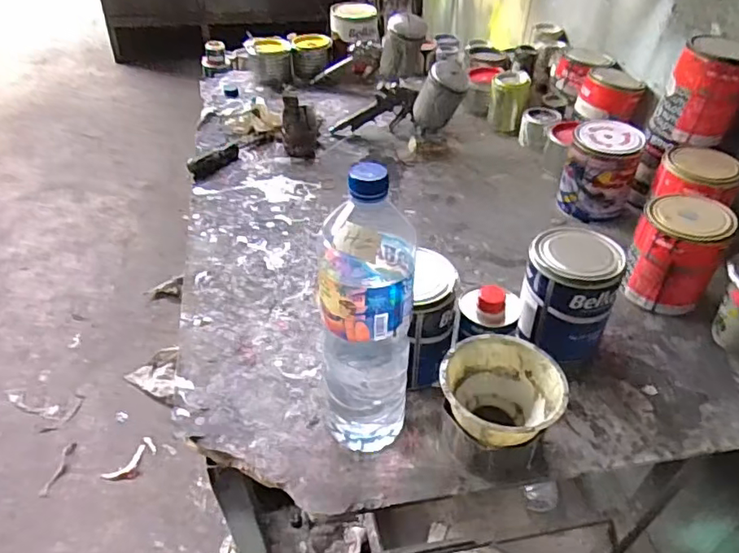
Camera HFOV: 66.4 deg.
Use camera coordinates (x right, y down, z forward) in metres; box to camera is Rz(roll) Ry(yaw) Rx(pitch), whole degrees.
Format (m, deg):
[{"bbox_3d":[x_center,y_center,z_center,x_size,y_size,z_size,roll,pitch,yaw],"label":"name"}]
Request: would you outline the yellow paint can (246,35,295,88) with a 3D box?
[{"bbox_3d":[-0.232,-0.503,1.321,0.104,0.091,0.094,-10,43,-13],"label":"yellow paint can"}]

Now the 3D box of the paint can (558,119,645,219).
[{"bbox_3d":[0.377,-0.171,0.922,0.106,0.135,0.106,1,42,-1],"label":"paint can"}]

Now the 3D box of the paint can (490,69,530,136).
[{"bbox_3d":[0.284,-0.360,1.164,0.077,0.106,0.078,10,41,10],"label":"paint can"}]

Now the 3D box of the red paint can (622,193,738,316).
[{"bbox_3d":[0.412,-0.029,0.764,0.101,0.134,0.099,1,42,-1],"label":"red paint can"}]

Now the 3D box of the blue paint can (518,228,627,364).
[{"bbox_3d":[0.242,0.027,0.695,0.104,0.147,0.095,24,46,23],"label":"blue paint can"}]

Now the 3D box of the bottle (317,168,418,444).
[{"bbox_3d":[-0.002,0.045,0.540,0.085,0.321,0.087,3,41,2],"label":"bottle"}]

